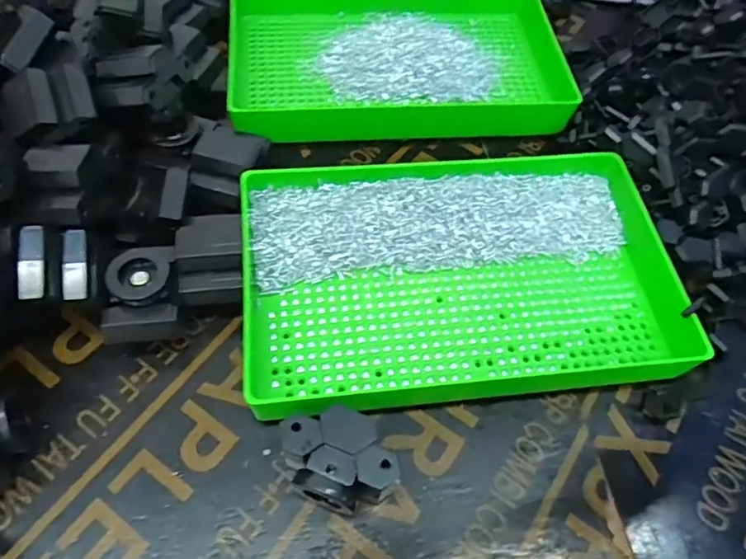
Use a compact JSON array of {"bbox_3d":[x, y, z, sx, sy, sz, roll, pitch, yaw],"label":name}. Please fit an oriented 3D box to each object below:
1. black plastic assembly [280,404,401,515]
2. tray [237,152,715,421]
[{"bbox_3d":[-0.016,0.090,0.275,0.045,0.041,0.046,-15,63,-13],"label":"black plastic assembly"},{"bbox_3d":[0.049,-0.004,0.336,0.244,0.034,0.157,-6,61,-7],"label":"tray"}]

